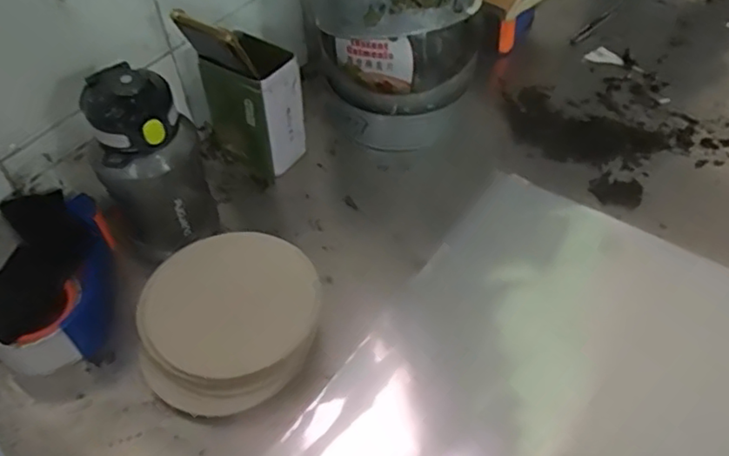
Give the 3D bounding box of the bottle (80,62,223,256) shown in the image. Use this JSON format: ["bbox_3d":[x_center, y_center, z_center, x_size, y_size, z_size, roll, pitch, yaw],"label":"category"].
[{"bbox_3d":[-0.190,-0.052,0.574,0.089,0.188,0.070,-16,50,-10],"label":"bottle"}]

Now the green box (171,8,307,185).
[{"bbox_3d":[-0.127,-0.149,0.684,0.100,0.180,0.077,33,58,27],"label":"green box"}]

